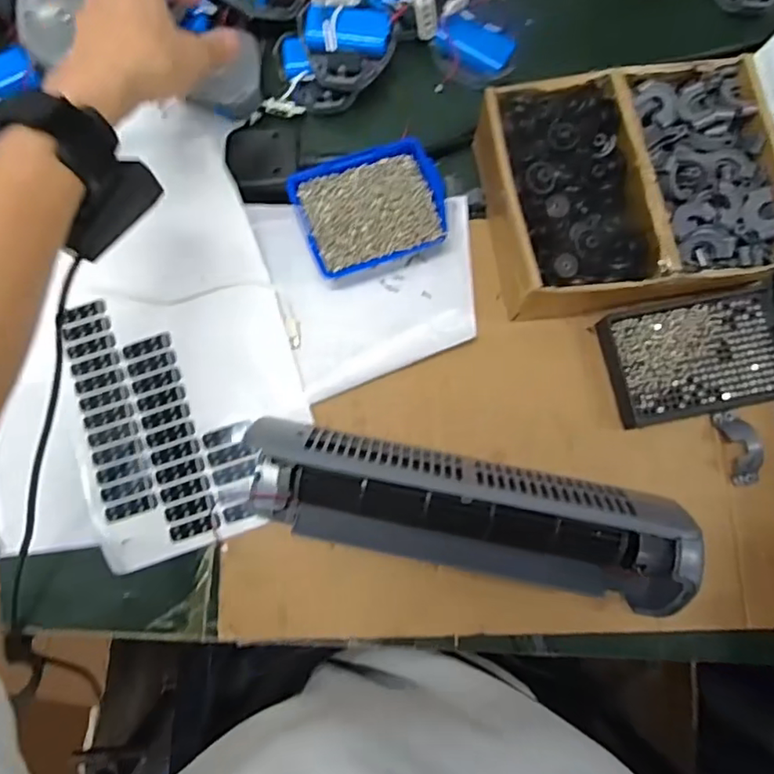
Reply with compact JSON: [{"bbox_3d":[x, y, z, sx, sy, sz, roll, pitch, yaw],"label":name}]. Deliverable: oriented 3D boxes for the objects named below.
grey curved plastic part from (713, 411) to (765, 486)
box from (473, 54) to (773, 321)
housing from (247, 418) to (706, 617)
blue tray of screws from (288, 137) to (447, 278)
[{"bbox_3d":[0.271,0.046,0.432,0.022,0.016,0.056,-18,80,-4],"label":"grey curved plastic part"},{"bbox_3d":[0.183,-0.147,0.439,0.209,0.070,0.176,-7,79,-3],"label":"box"},{"bbox_3d":[0.051,0.091,0.401,0.298,0.090,0.083,11,79,1],"label":"housing"},{"bbox_3d":[-0.012,-0.139,0.444,0.110,0.027,0.085,-20,87,-3],"label":"blue tray of screws"}]

